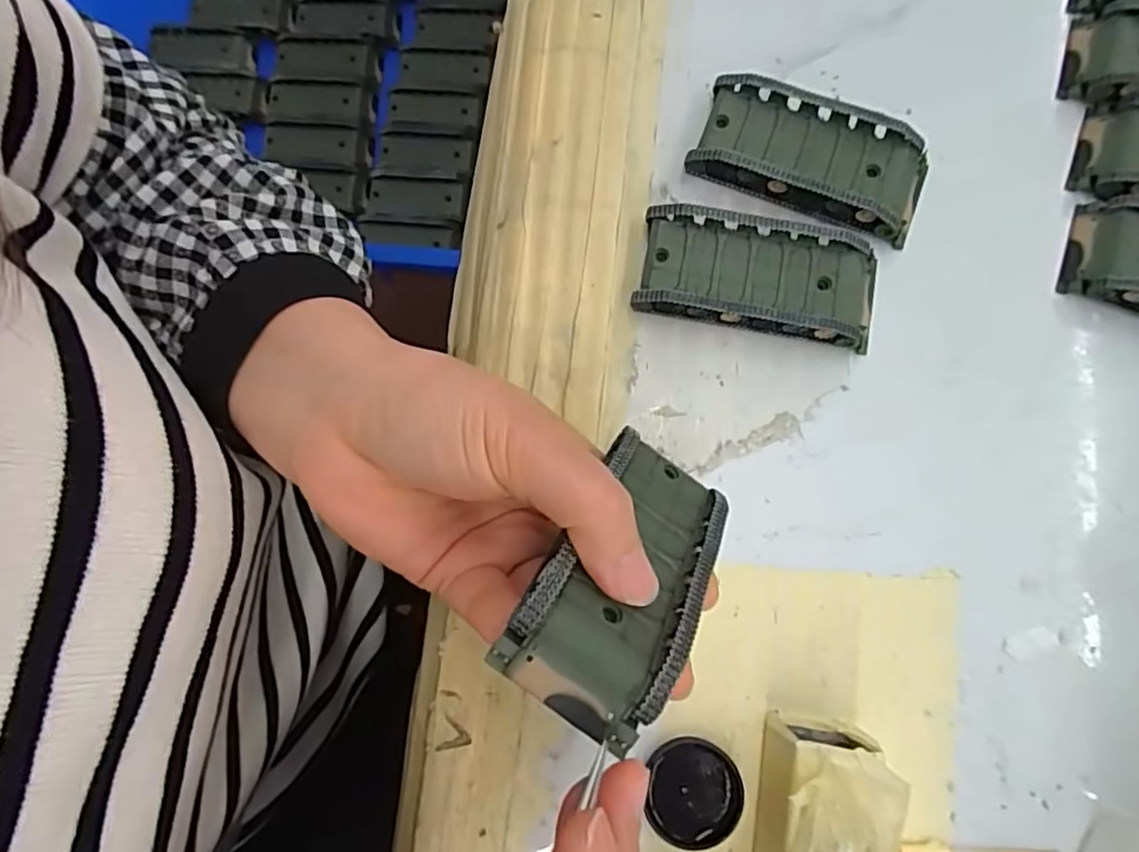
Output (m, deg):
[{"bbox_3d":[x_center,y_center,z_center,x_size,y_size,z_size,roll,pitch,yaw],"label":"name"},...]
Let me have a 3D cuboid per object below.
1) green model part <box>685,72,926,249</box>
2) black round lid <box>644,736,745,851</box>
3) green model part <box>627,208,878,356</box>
[{"bbox_3d":[0.103,-0.113,0.273,0.094,0.018,0.046,21,80,2],"label":"green model part"},{"bbox_3d":[0.045,0.133,0.234,0.034,0.006,0.035,0,79,0],"label":"black round lid"},{"bbox_3d":[0.077,-0.061,0.263,0.095,0.018,0.045,9,80,0],"label":"green model part"}]

